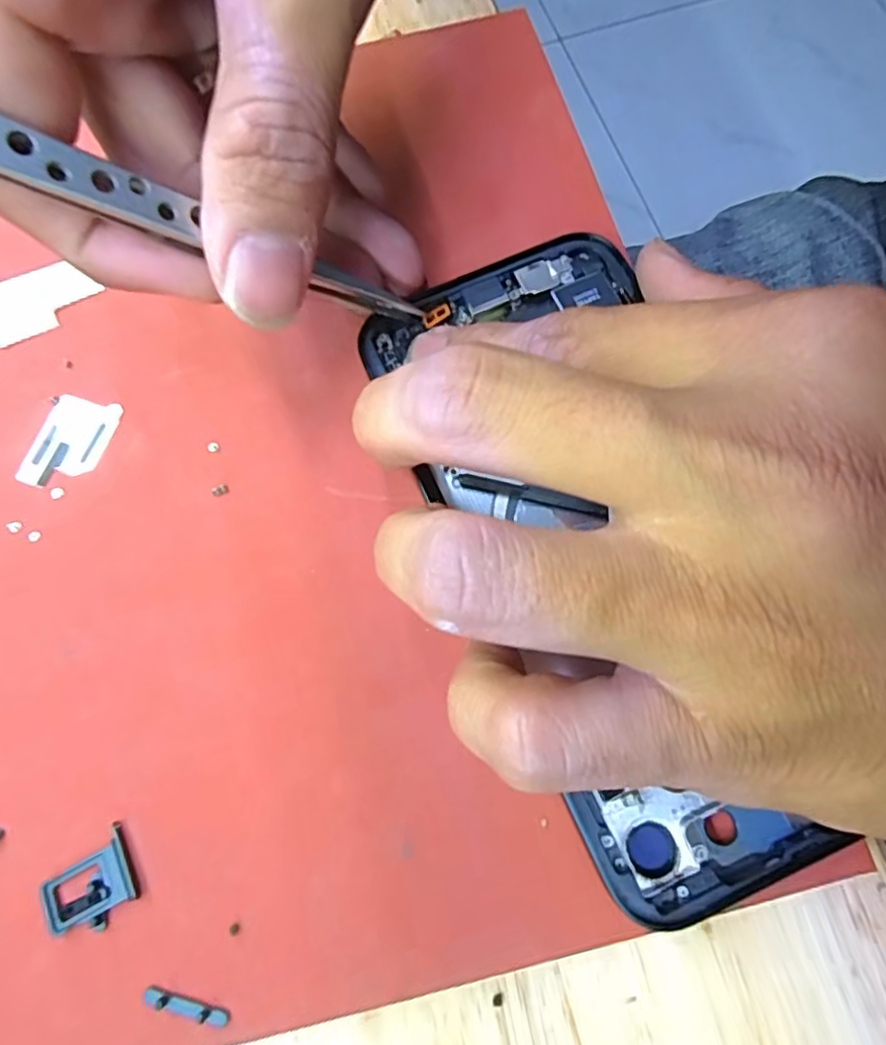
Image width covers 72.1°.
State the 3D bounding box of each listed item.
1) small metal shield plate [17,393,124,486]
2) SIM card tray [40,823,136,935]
[{"bbox_3d":[-0.094,-0.021,0.152,0.018,0.004,0.025,18,75,6],"label":"small metal shield plate"},{"bbox_3d":[-0.072,0.072,0.122,0.017,0.004,0.014,-23,75,-6],"label":"SIM card tray"}]

